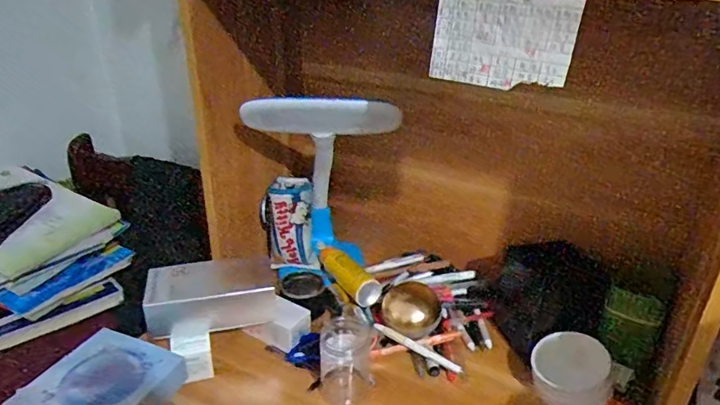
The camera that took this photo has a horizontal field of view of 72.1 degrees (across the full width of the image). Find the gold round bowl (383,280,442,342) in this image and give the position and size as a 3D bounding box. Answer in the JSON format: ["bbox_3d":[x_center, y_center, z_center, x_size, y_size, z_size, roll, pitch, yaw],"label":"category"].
[{"bbox_3d":[0.075,0.161,0.730,0.085,0.052,0.073,9,27,17],"label":"gold round bowl"}]

